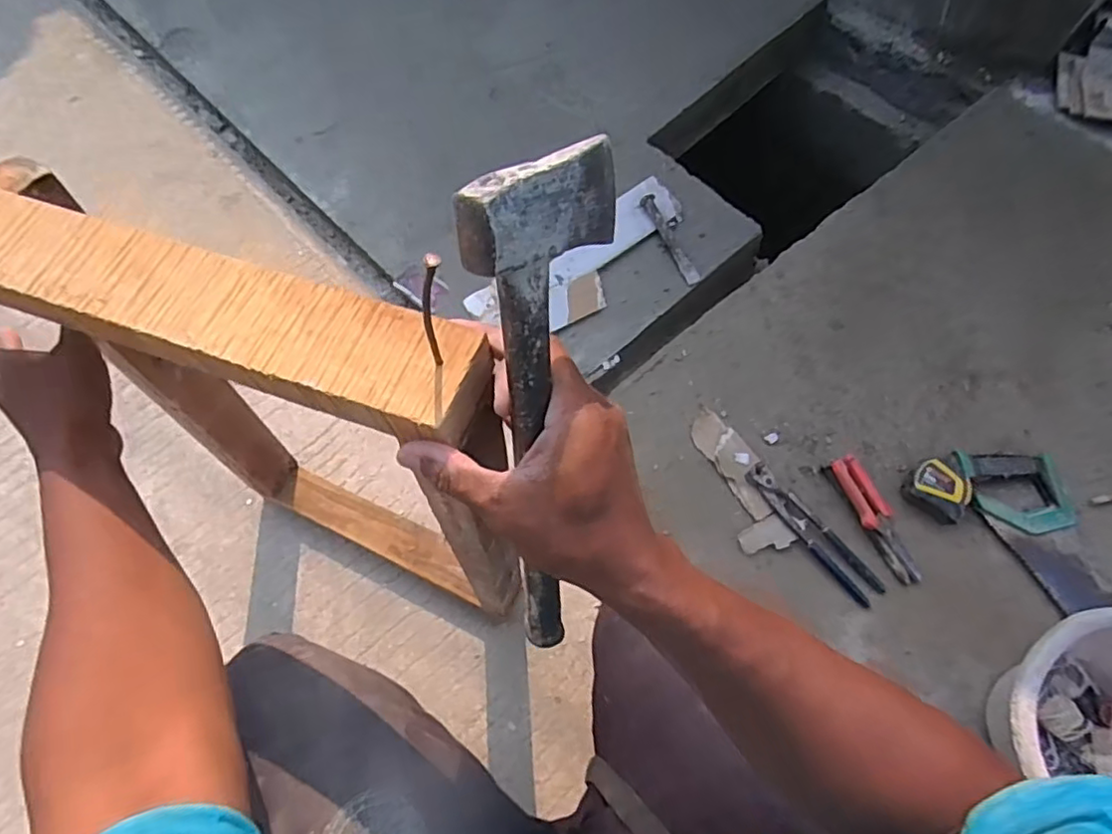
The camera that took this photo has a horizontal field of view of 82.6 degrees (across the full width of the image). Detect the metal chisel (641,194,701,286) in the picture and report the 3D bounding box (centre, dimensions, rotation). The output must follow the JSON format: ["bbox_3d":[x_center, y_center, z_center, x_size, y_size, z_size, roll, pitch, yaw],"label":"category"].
[{"bbox_3d":[0.184,-0.286,1.012,0.028,0.026,0.168,-24,68,-10],"label":"metal chisel"}]

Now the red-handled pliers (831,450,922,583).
[{"bbox_3d":[0.423,0.135,0.840,0.038,0.020,0.176,-17,66,-8],"label":"red-handled pliers"}]

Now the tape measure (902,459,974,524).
[{"bbox_3d":[0.508,0.098,0.839,0.076,0.032,0.066,34,70,14],"label":"tape measure"}]

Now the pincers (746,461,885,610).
[{"bbox_3d":[0.340,0.148,0.838,0.045,0.023,0.217,-33,69,-15],"label":"pincers"}]

